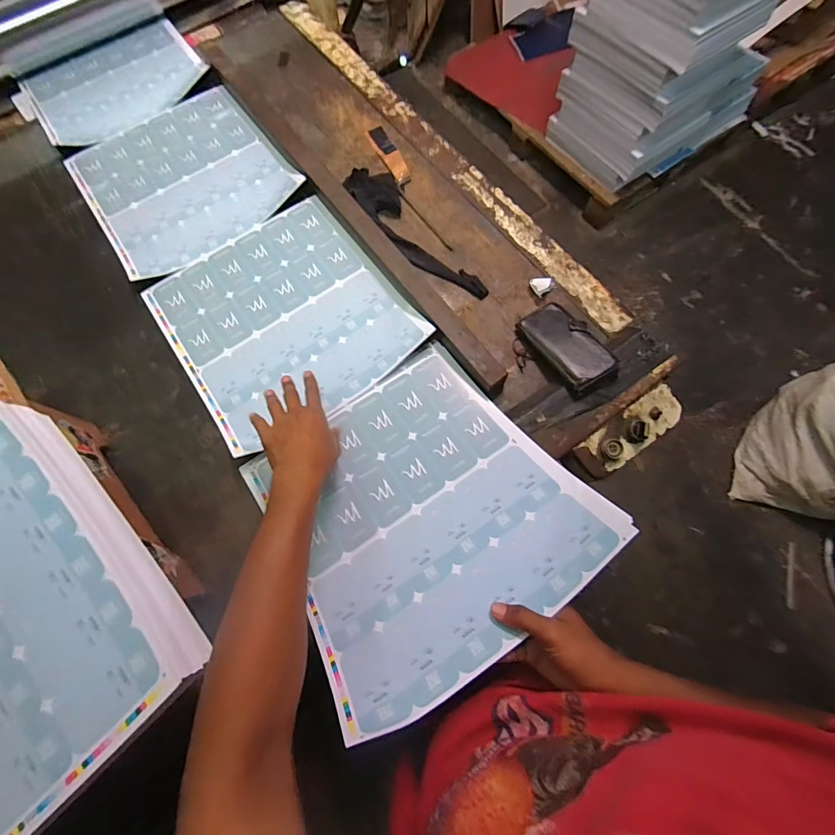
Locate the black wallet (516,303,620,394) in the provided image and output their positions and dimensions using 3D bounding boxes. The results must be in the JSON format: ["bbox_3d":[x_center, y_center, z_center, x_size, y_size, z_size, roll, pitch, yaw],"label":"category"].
[{"bbox_3d":[0.231,-0.111,0.620,0.090,0.040,0.160,-28,73,-7],"label":"black wallet"}]

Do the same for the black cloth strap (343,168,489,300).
[{"bbox_3d":[-0.010,-0.332,0.713,0.092,0.026,0.359,-36,74,-10],"label":"black cloth strap"}]

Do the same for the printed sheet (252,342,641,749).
[{"bbox_3d":[-0.004,0.111,0.525,0.364,0.042,0.387,-33,53,-7],"label":"printed sheet"}]

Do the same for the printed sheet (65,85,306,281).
[{"bbox_3d":[-0.454,-0.466,0.779,0.350,0.018,0.376,-35,74,-9],"label":"printed sheet"}]

